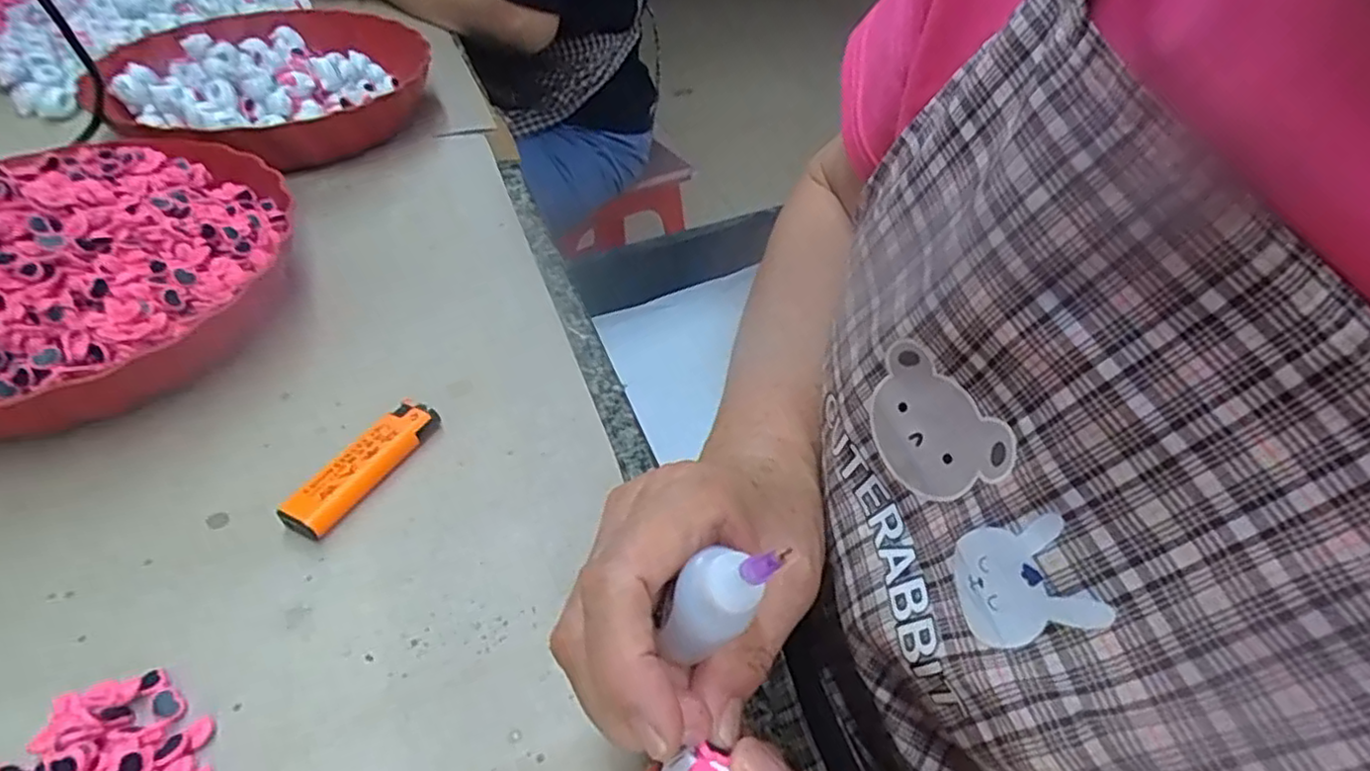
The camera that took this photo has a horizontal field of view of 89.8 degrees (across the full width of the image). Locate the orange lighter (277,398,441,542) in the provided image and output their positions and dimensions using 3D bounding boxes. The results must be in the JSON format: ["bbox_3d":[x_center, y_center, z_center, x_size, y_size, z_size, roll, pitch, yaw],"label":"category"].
[{"bbox_3d":[-0.152,0.039,0.327,0.022,0.015,0.079,22,49,19],"label":"orange lighter"}]

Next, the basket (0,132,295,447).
[{"bbox_3d":[-0.336,-0.057,0.365,0.235,0.076,0.205,-28,53,-27],"label":"basket"}]

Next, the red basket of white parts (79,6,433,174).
[{"bbox_3d":[-0.330,-0.245,0.556,0.233,0.056,0.279,-16,49,-19],"label":"red basket of white parts"}]

